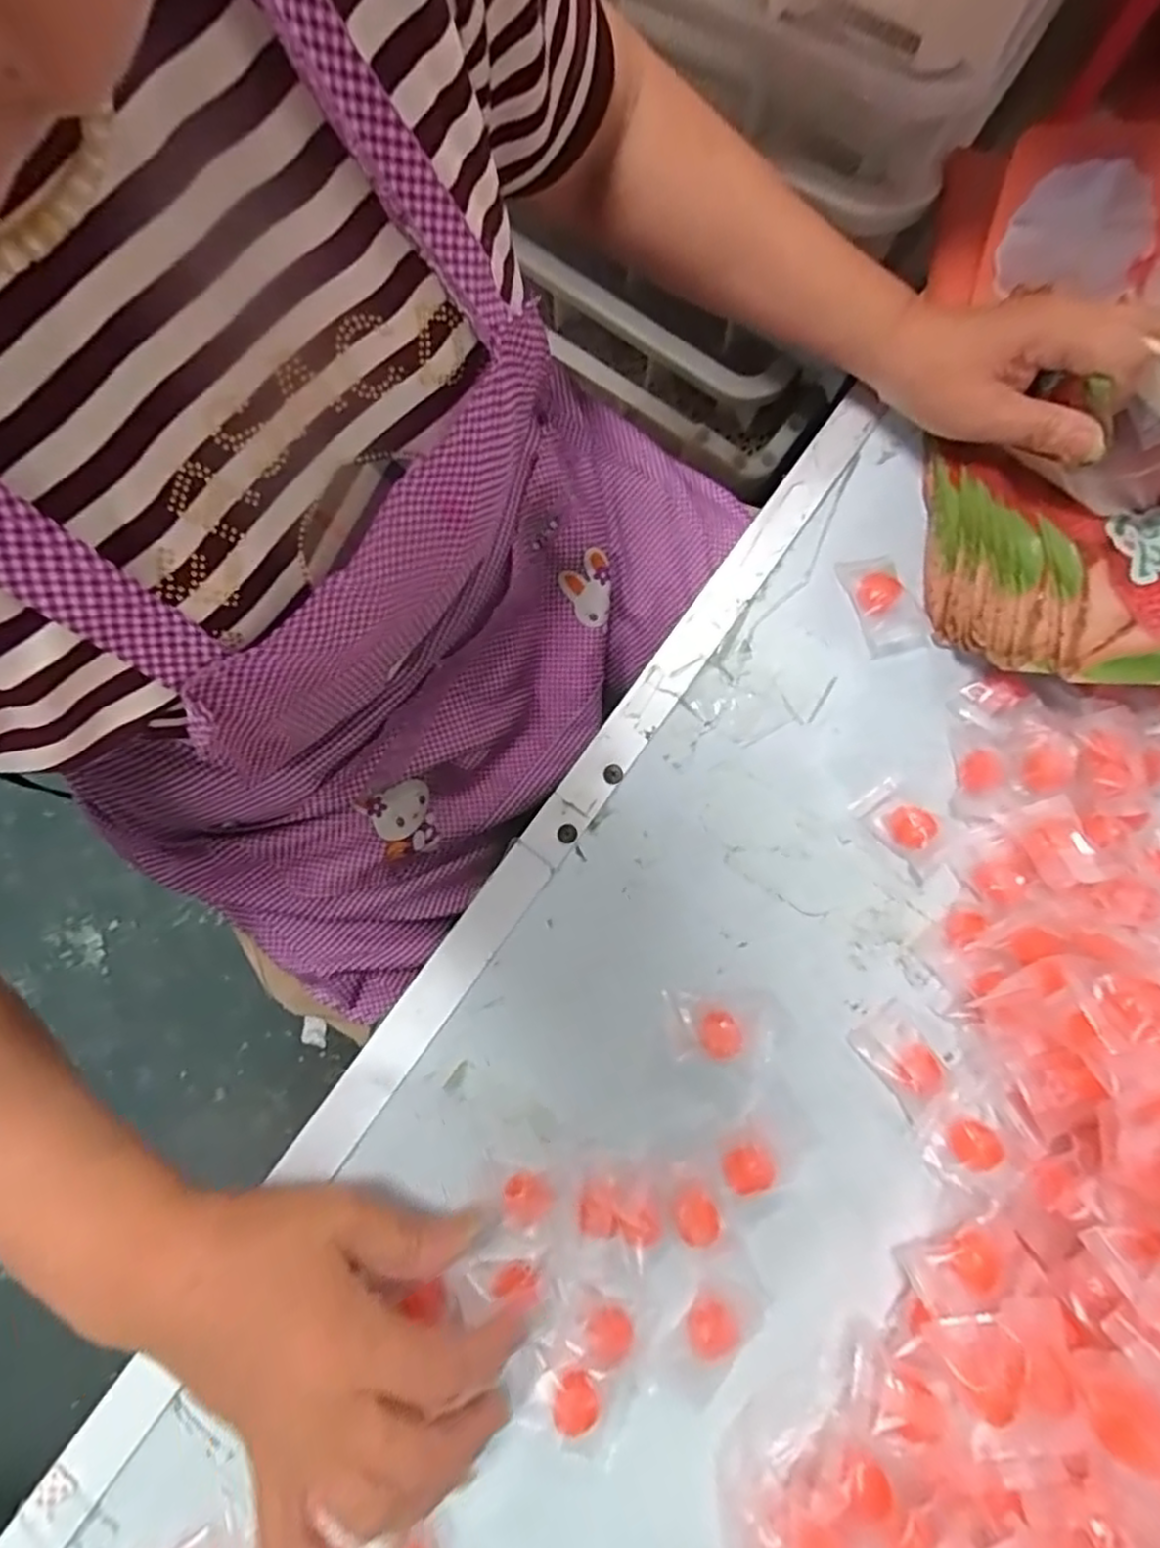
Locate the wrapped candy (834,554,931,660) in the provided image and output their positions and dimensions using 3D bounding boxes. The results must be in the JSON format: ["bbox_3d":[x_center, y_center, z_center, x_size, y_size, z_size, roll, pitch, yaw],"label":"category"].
[{"bbox_3d":[0.166,-0.094,0.372,0.034,0.014,0.056,-19,80,-5],"label":"wrapped candy"}]

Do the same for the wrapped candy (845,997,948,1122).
[{"bbox_3d":[0.155,0.135,0.326,0.032,0.014,0.041,-39,82,-8],"label":"wrapped candy"}]

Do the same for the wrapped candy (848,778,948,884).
[{"bbox_3d":[0.165,0.026,0.344,0.026,0.019,0.047,-41,83,-8],"label":"wrapped candy"}]

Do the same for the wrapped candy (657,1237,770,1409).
[{"bbox_3d":[0.062,0.245,0.303,0.031,0.012,0.063,34,80,5],"label":"wrapped candy"}]

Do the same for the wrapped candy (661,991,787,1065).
[{"bbox_3d":[0.070,0.122,0.328,0.056,0.010,0.031,0,79,-1],"label":"wrapped candy"}]

